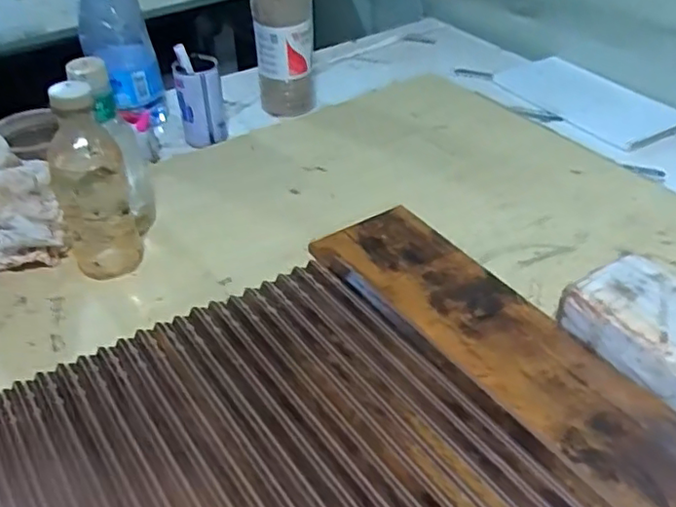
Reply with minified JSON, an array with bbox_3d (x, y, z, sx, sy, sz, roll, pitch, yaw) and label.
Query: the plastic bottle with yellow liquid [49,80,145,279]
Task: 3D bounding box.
[{"bbox_3d":[-0.256,-0.070,0.666,0.082,0.206,0.062,-19,41,-19],"label":"plastic bottle with yellow liquid"}]

